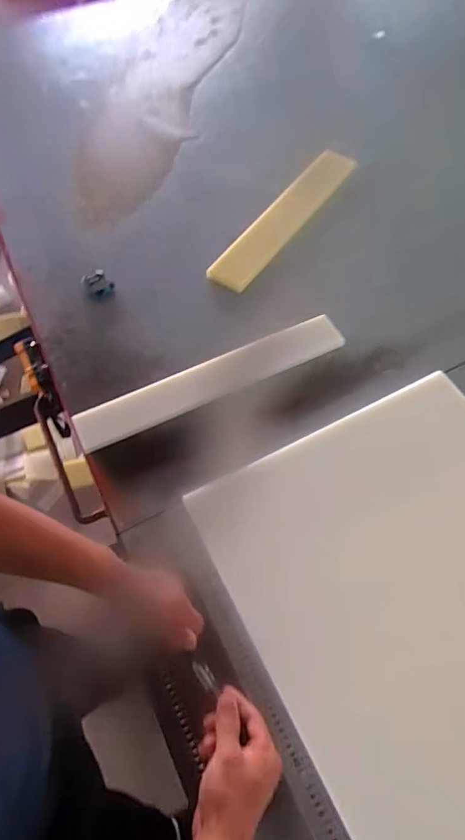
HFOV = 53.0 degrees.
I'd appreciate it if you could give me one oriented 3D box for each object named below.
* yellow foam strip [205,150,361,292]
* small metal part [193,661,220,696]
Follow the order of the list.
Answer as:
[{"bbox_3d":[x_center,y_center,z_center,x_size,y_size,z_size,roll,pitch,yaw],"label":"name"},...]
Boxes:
[{"bbox_3d":[0.136,-0.505,1.152,0.098,0.031,0.527,38,74,10],"label":"yellow foam strip"},{"bbox_3d":[-0.030,0.290,0.528,0.016,0.005,0.039,-37,57,-18],"label":"small metal part"}]

